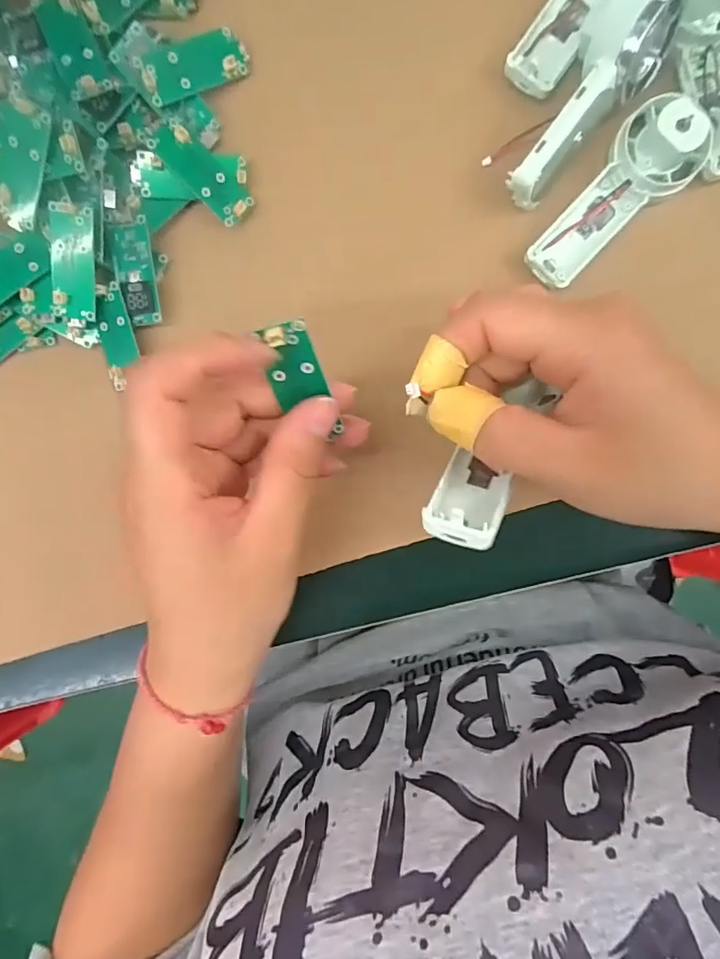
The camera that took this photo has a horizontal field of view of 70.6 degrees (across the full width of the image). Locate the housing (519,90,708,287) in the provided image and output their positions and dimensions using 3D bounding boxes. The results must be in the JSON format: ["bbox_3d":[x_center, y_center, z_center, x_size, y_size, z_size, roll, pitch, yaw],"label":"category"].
[{"bbox_3d":[0.113,-0.128,0.229,0.086,0.031,0.037,-43,93,3],"label":"housing"}]

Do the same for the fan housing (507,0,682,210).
[{"bbox_3d":[0.098,-0.165,0.221,0.034,0.032,0.092,36,94,-2],"label":"fan housing"}]

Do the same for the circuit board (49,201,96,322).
[{"bbox_3d":[-0.129,-0.097,0.229,0.018,0.004,0.047,4,106,-10],"label":"circuit board"}]

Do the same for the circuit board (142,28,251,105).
[{"bbox_3d":[-0.073,-0.185,0.227,0.049,0.004,0.020,-34,116,-15],"label":"circuit board"}]

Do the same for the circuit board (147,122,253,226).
[{"bbox_3d":[-0.071,-0.139,0.232,0.046,0.004,0.018,42,80,-14],"label":"circuit board"}]

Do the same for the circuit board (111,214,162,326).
[{"bbox_3d":[-0.104,-0.096,0.236,0.016,0.004,0.047,-5,94,1],"label":"circuit board"}]

